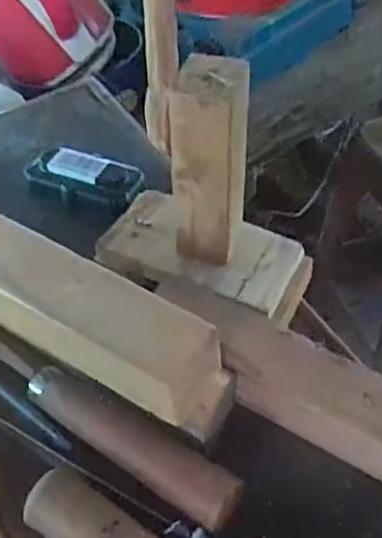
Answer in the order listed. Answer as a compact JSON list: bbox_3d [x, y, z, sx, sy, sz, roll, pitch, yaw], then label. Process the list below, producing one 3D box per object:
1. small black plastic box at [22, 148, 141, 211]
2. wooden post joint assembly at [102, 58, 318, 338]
[{"bbox_3d":[-0.093,-0.078,0.535,0.097,0.022,0.047,17,53,21],"label":"small black plastic box"},{"bbox_3d":[0.003,-0.050,0.397,0.140,0.152,0.070,19,53,22],"label":"wooden post joint assembly"}]

